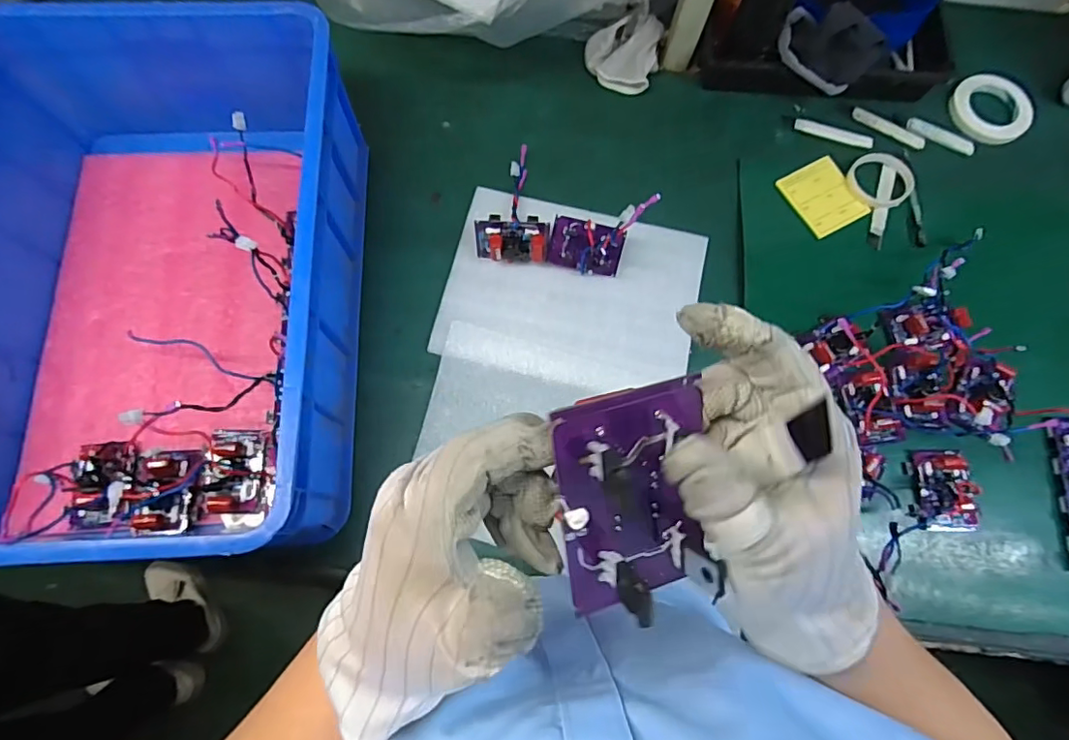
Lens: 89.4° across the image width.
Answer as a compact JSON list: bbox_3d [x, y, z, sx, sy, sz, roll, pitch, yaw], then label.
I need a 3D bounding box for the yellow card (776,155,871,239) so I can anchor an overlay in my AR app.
[{"bbox_3d":[0.426,-0.256,0.796,0.091,0.009,0.107,-26,77,-8],"label":"yellow card"}]

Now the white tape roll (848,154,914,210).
[{"bbox_3d":[0.508,-0.280,0.793,0.096,0.014,0.089,0,74,-1],"label":"white tape roll"}]

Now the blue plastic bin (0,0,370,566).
[{"bbox_3d":[-0.435,-0.107,0.631,0.410,0.207,0.604,-3,74,-2],"label":"blue plastic bin"}]

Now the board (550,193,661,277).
[{"bbox_3d":[0.080,-0.174,0.688,0.116,0.148,0.060,15,75,3],"label":"board"}]

